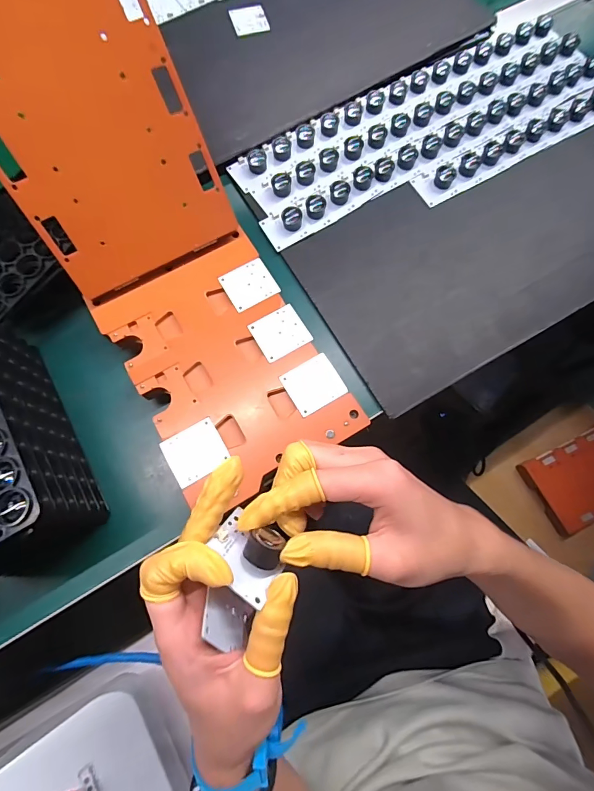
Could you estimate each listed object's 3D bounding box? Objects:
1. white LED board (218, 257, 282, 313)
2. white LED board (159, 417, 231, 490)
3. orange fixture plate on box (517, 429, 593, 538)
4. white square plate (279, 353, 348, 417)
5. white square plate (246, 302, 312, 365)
[{"bbox_3d":[-0.046,-0.109,0.377,0.046,0.004,0.045,-29,78,-8],"label":"white LED board"},{"bbox_3d":[-0.087,0.049,0.333,0.048,0.004,0.044,-30,78,-8],"label":"white LED board"},{"bbox_3d":[0.678,0.182,0.881,0.270,0.036,0.176,-25,76,-7],"label":"orange fixture plate on box"},{"bbox_3d":[0.016,-0.010,0.350,0.048,0.004,0.044,-29,78,-8],"label":"white square plate"},{"bbox_3d":[-0.016,-0.060,0.364,0.047,0.004,0.044,-29,78,-8],"label":"white square plate"}]

